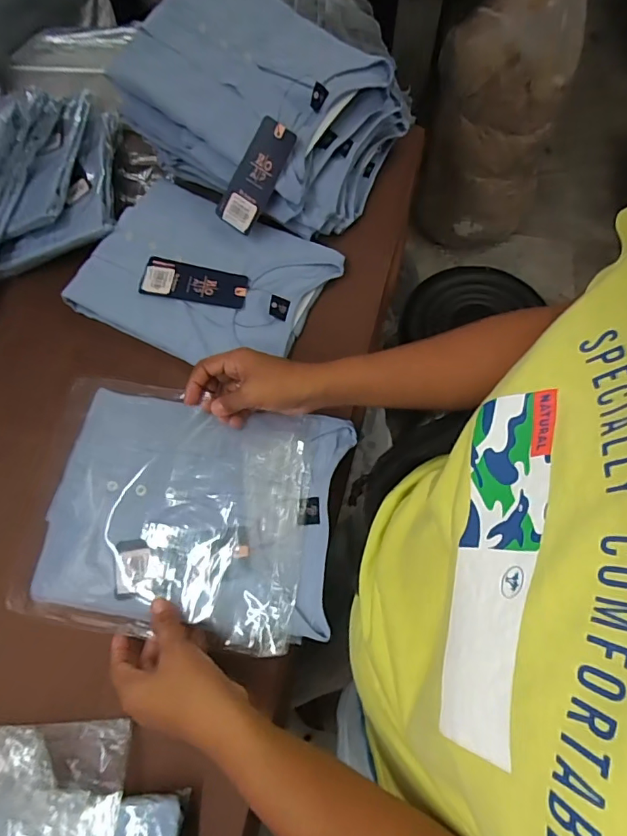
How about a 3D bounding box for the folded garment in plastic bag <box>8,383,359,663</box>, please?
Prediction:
[{"bbox_3d":[-0.122,0.083,0.447,0.284,0.033,0.222,6,65,5],"label":"folded garment in plastic bag"}]

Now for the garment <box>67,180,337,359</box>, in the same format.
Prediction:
[{"bbox_3d":[-0.127,-0.175,0.572,0.254,0.042,0.216,24,68,12],"label":"garment"}]

